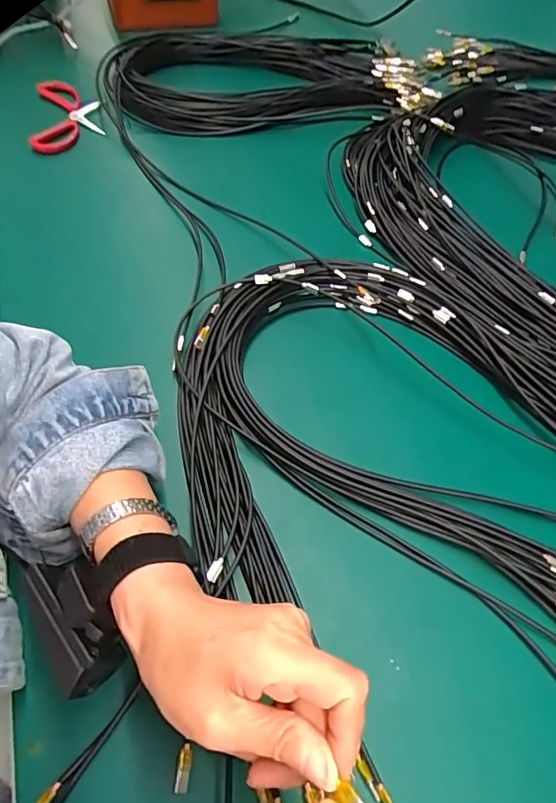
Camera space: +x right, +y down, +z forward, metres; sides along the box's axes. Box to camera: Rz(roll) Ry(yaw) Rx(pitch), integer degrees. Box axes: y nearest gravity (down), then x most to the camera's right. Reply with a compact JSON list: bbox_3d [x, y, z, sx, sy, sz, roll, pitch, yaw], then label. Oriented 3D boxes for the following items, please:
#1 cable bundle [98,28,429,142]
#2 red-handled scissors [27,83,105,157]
[{"bbox_3d":[-0.018,-0.480,0.754,0.457,0.030,0.256,-10,58,-11],"label":"cable bundle"},{"bbox_3d":[-0.283,-0.385,0.694,0.086,0.018,0.150,-6,57,-9],"label":"red-handled scissors"}]

